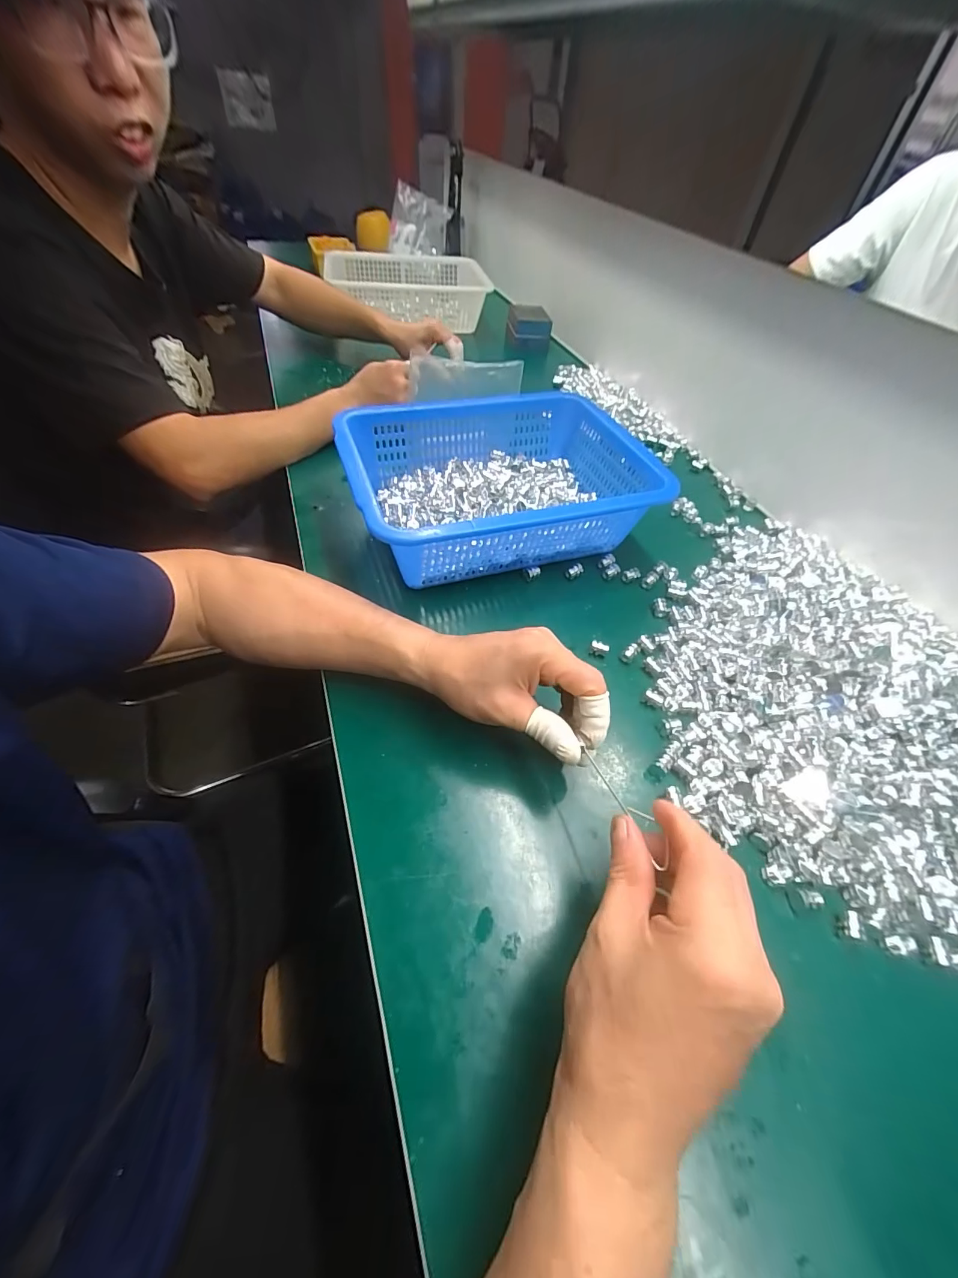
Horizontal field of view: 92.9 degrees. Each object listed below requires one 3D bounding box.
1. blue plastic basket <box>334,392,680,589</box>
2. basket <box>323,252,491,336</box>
[{"bbox_3d":[0.022,-0.161,0.487,0.309,0.097,0.227,-15,54,-17],"label":"blue plastic basket"},{"bbox_3d":[-0.133,-0.697,0.914,0.283,0.074,0.252,-13,53,-15],"label":"basket"}]

